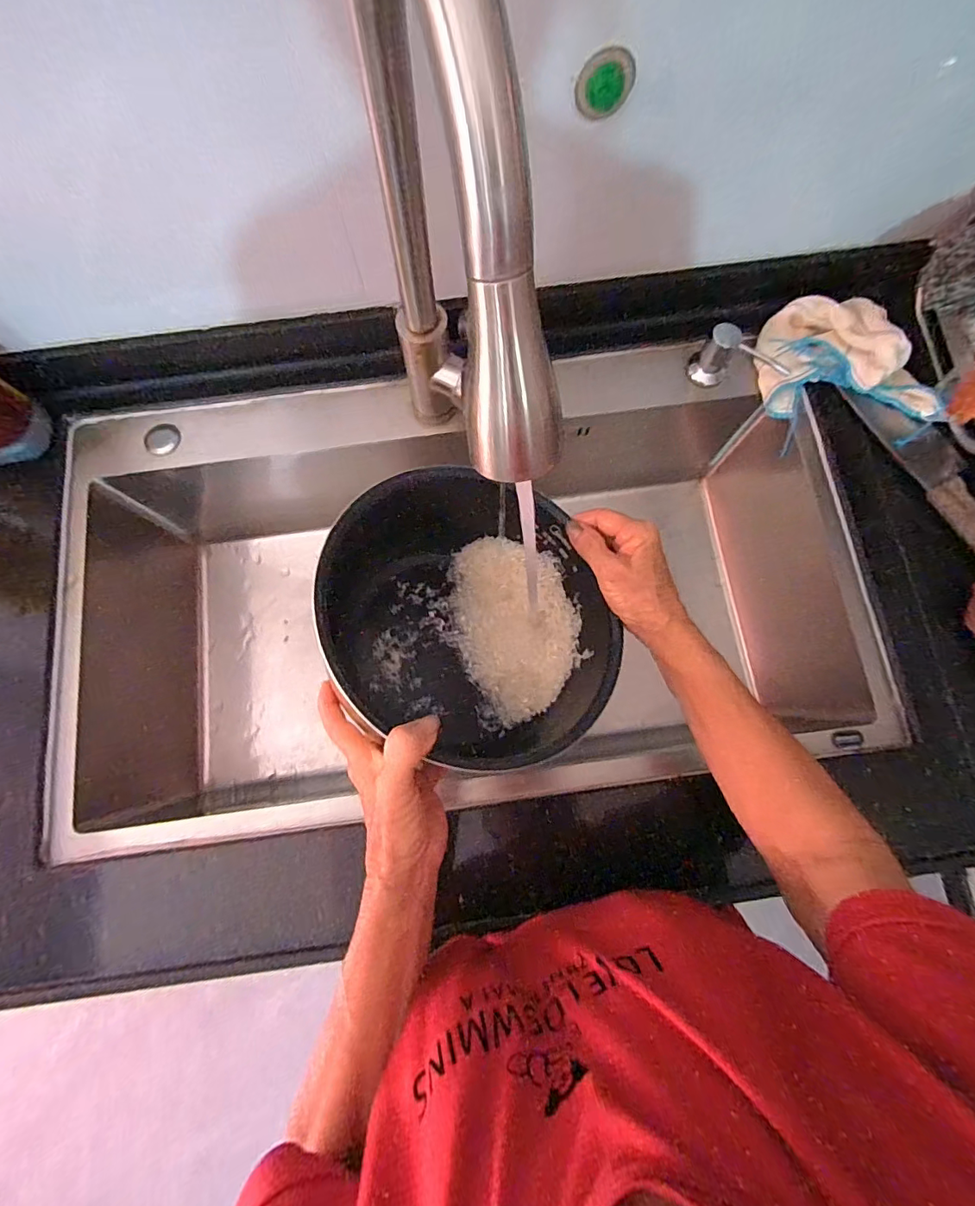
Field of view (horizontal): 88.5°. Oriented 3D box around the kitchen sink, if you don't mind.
[{"bbox_3d":[-0.029,-0.014,0.615,0.786,0.229,0.483,-9,77,-1],"label":"kitchen sink"}]

